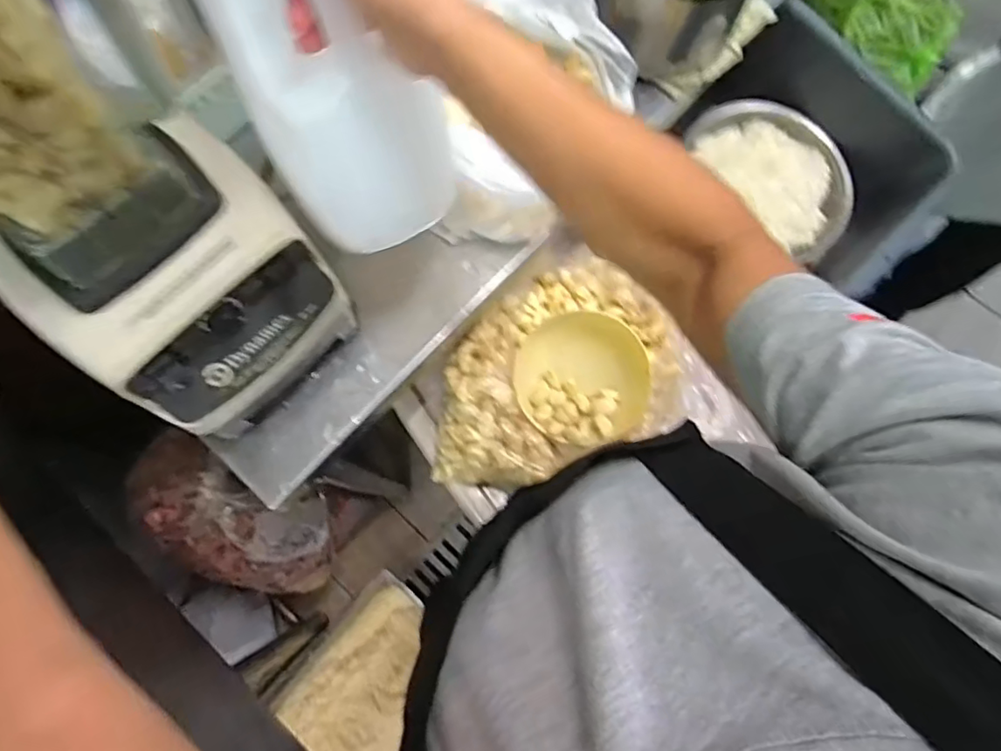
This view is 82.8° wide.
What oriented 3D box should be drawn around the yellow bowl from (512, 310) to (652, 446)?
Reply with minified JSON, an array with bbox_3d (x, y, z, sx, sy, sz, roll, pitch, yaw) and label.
[{"bbox_3d":[0.091,0.003,0.652,0.138,0.056,0.151,0,75,-1],"label":"yellow bowl"}]

